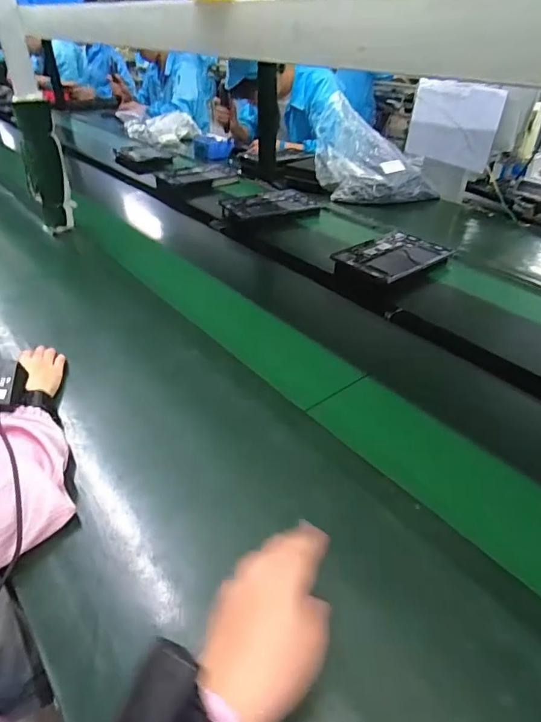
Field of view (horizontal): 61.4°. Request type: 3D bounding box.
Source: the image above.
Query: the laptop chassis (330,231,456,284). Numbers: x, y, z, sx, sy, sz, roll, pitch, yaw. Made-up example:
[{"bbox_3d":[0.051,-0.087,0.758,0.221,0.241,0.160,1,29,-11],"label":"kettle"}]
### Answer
[{"bbox_3d":[0.287,-0.247,1.054,0.271,0.012,0.178,-25,43,-30],"label":"laptop chassis"}]

